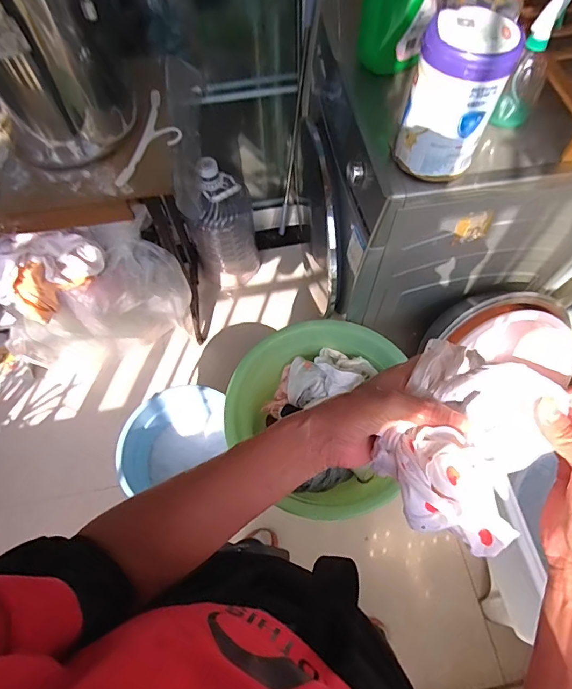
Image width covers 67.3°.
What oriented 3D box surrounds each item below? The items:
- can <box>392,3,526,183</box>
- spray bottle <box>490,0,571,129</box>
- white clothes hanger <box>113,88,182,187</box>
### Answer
[{"bbox_3d":[0.249,-0.358,0.656,0.123,0.218,0.114,-1,64,2],"label":"can"},{"bbox_3d":[0.402,-0.456,0.698,0.060,0.182,0.076,26,68,14],"label":"spray bottle"},{"bbox_3d":[-0.281,-0.442,0.923,0.101,0.024,0.276,11,65,7],"label":"white clothes hanger"}]

